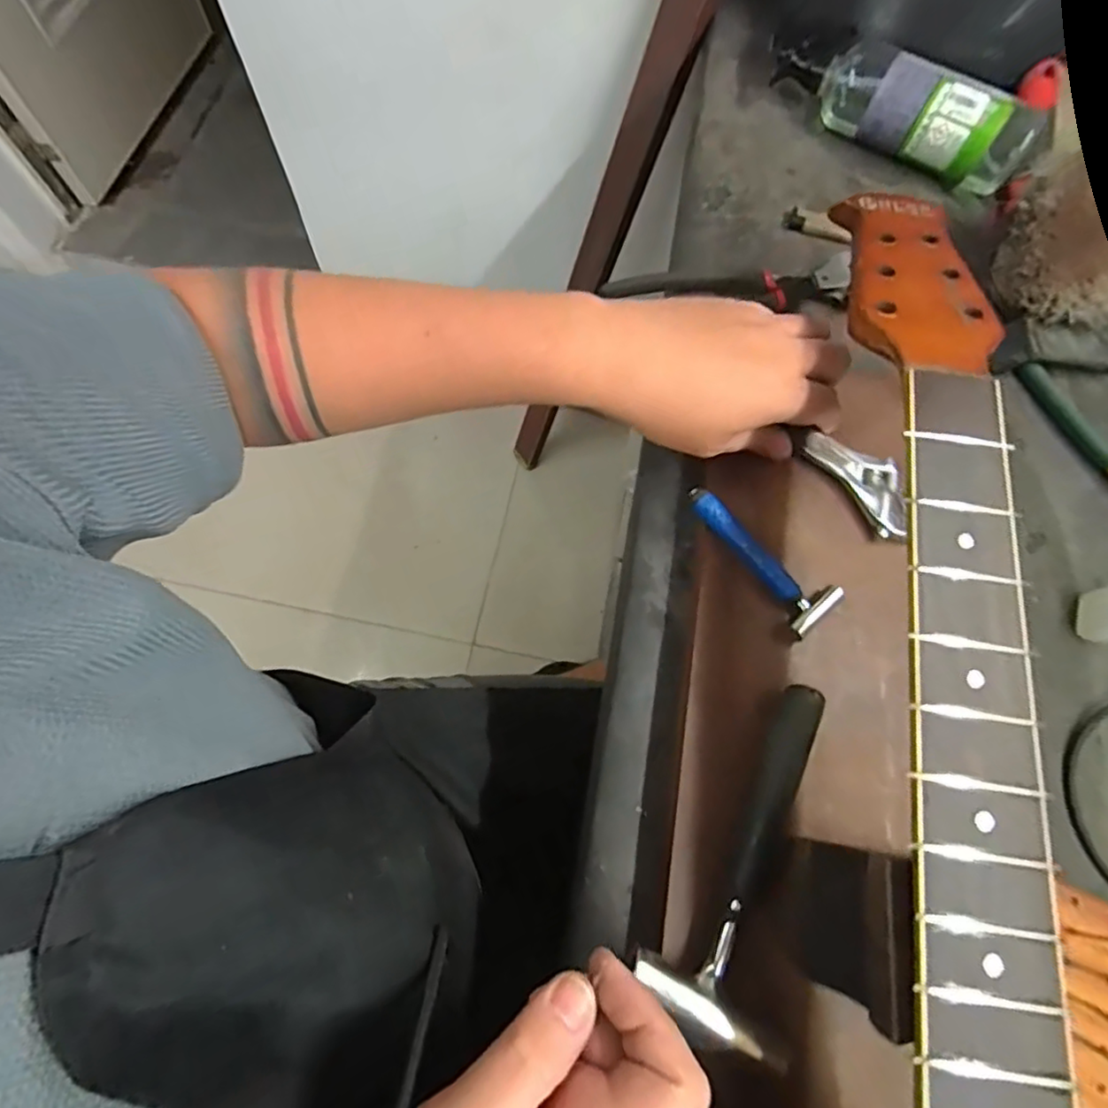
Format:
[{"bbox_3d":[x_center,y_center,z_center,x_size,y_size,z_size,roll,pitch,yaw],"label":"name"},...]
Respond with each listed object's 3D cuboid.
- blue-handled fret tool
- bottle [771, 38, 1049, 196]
[{"bbox_3d":[0.131,-0.003,0.382,0.038,0.012,0.108,-33,74,-14],"label":"blue-handled fret tool"},{"bbox_3d":[0.295,-0.388,0.530,0.227,0.064,0.058,34,71,10],"label":"bottle"}]

